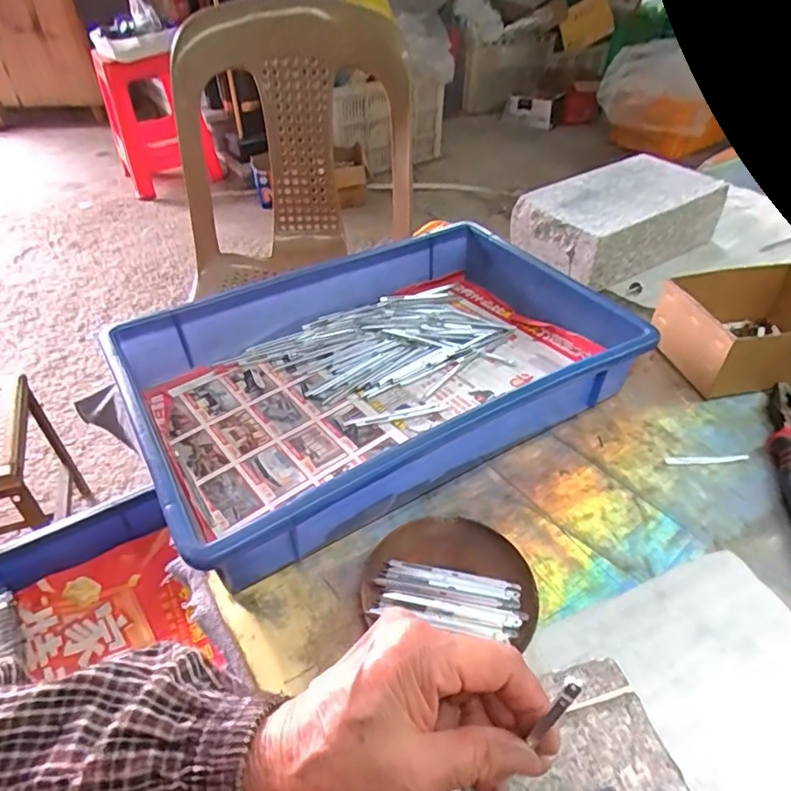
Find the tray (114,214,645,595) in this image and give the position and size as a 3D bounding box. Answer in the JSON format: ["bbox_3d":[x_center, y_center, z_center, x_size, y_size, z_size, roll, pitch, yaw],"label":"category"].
[{"bbox_3d":[-0.013,-0.028,0.515,0.420,0.077,0.279,-23,47,-22],"label":"tray"}]

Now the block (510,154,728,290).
[{"bbox_3d":[0.290,-0.234,0.723,0.246,0.079,0.140,-23,47,-23],"label":"block"}]

